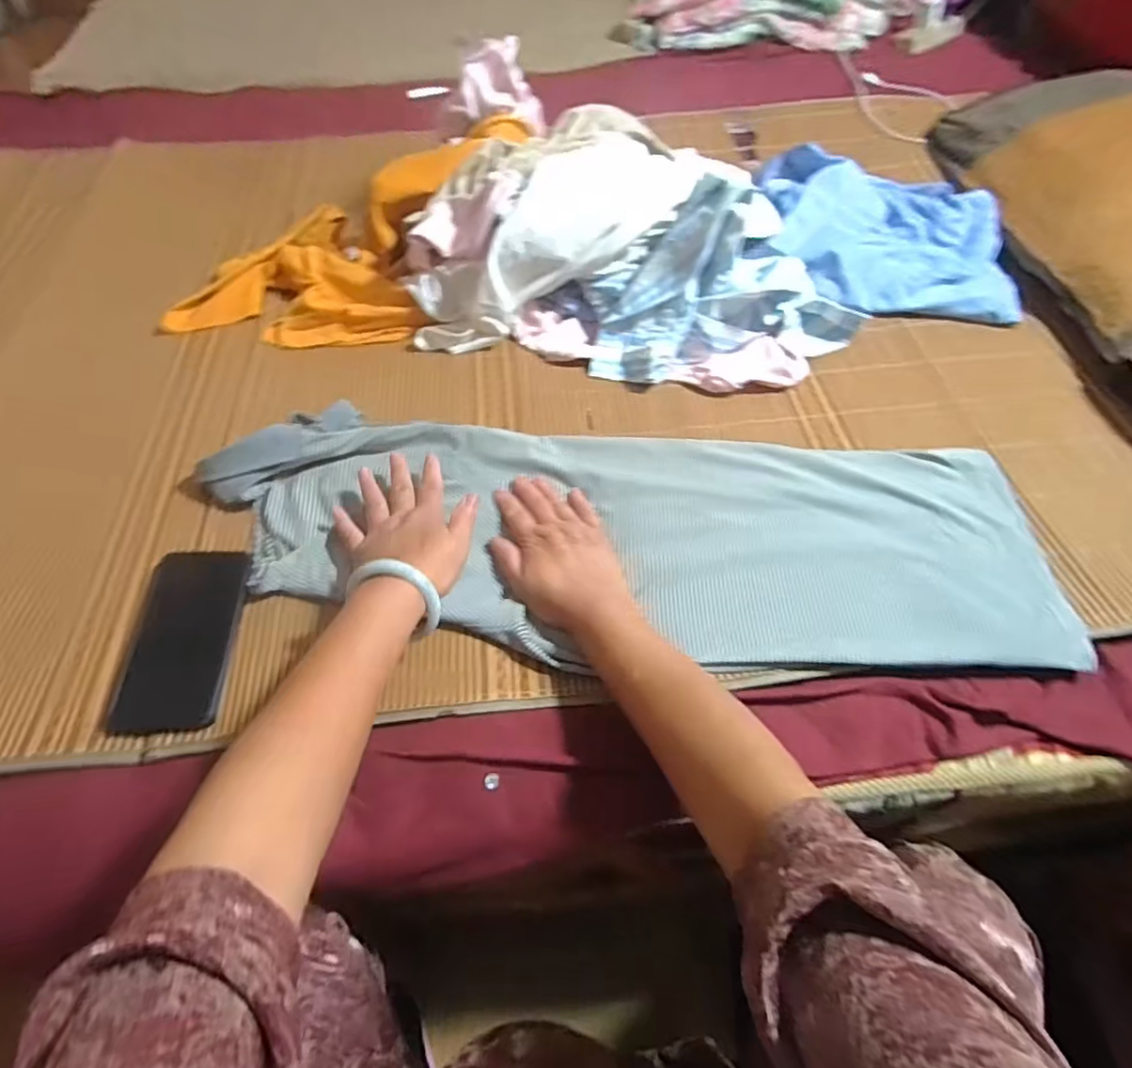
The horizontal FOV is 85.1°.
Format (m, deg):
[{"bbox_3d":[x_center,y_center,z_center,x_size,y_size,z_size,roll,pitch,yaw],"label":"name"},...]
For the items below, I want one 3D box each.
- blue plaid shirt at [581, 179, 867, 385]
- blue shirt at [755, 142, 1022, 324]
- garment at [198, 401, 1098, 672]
[{"bbox_3d":[0.185,-0.299,0.693,0.316,0.152,0.131,-14,58,-8],"label":"blue plaid shirt"},{"bbox_3d":[0.427,-0.403,0.816,0.318,0.062,0.242,8,58,5],"label":"blue shirt"},{"bbox_3d":[0.049,-0.008,0.574,0.745,0.047,0.242,4,54,2],"label":"garment"}]

